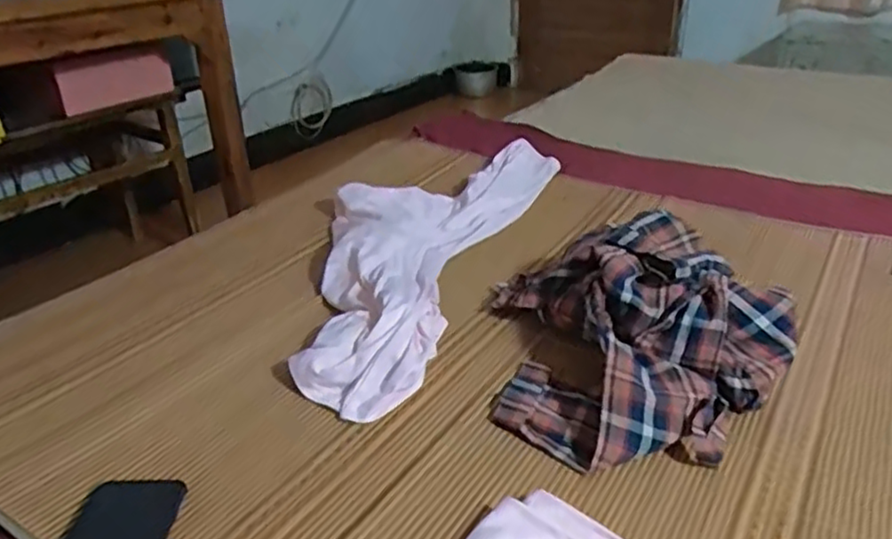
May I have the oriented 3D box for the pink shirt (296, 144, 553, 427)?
[{"bbox_3d":[-0.055,-0.052,1.010,0.278,0.059,0.719,10,30,18],"label":"pink shirt"}]

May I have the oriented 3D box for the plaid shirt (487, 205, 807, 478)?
[{"bbox_3d":[0.201,0.056,0.752,0.307,0.113,0.318,-3,29,-5],"label":"plaid shirt"}]

